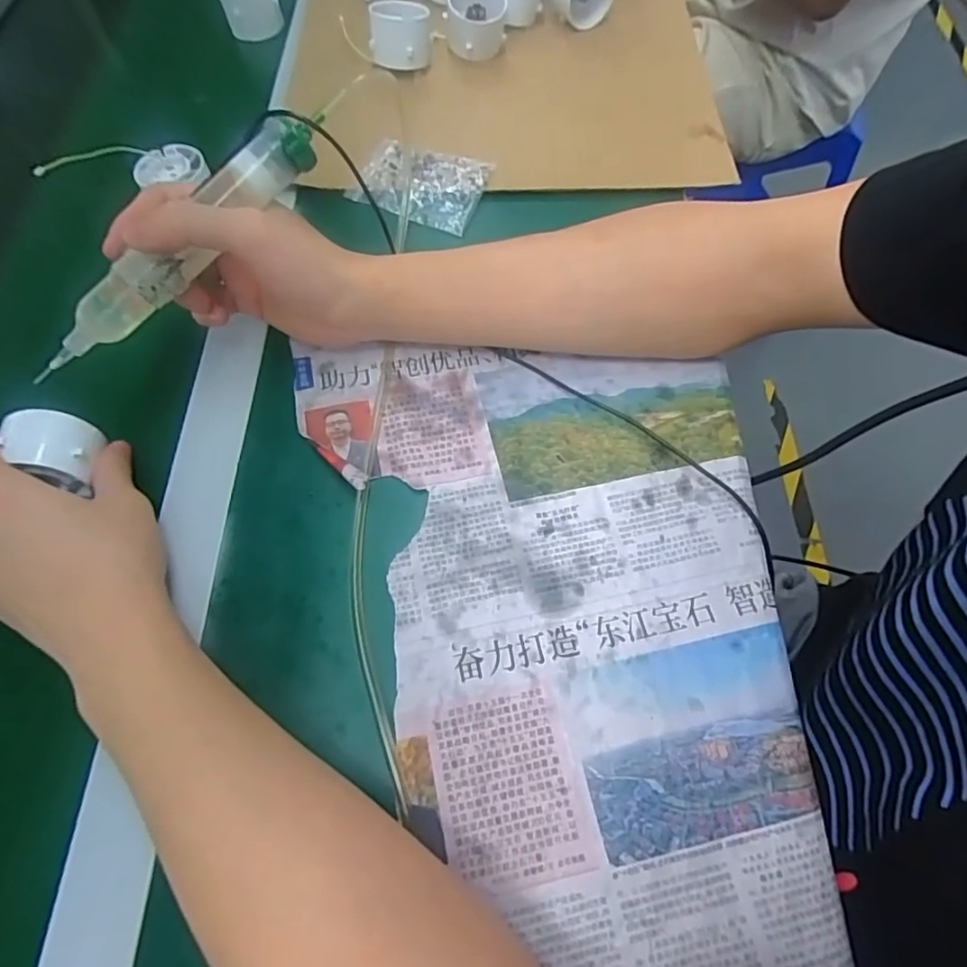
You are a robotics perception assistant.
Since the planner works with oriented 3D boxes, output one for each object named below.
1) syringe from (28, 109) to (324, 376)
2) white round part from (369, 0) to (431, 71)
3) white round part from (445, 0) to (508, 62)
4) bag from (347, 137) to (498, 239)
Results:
[{"bbox_3d":[-0.160,-0.121,0.308,0.032,0.024,0.184,43,88,18],"label":"syringe"},{"bbox_3d":[-0.071,-0.382,0.500,0.052,0.042,0.045,-6,65,-3],"label":"white round part"},{"bbox_3d":[-0.007,-0.403,0.510,0.050,0.046,0.049,-1,64,1],"label":"white round part"},{"bbox_3d":[-0.049,-0.230,0.449,0.096,0.011,0.067,19,66,8],"label":"bag"}]

